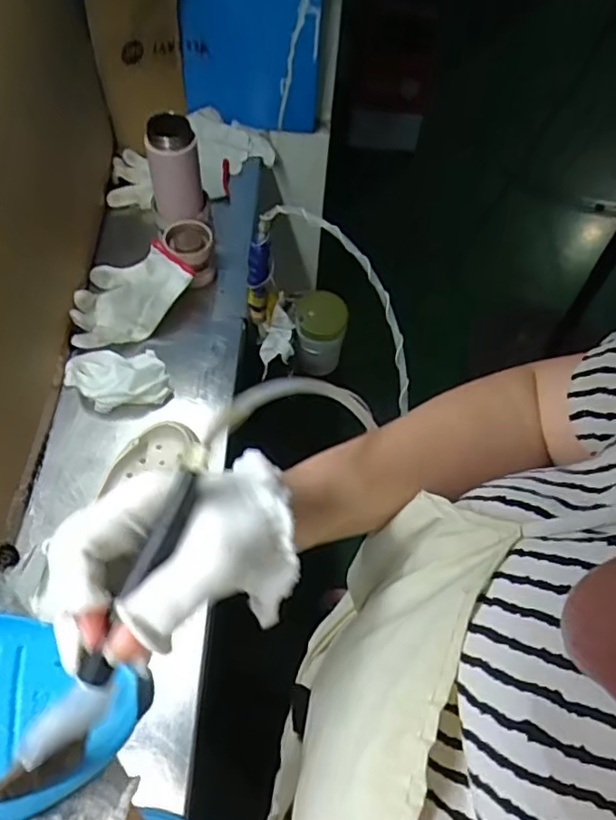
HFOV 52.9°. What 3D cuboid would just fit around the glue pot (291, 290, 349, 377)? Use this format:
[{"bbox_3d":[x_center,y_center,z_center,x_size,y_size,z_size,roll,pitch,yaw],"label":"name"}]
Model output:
[{"bbox_3d":[0.015,-0.114,0.921,0.076,0.111,0.076,0,59,0],"label":"glue pot"}]

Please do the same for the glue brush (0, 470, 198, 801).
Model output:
[{"bbox_3d":[-0.085,0.094,0.266,0.019,0.030,0.147,24,84,10],"label":"glue brush"}]

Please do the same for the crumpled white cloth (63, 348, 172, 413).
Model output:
[{"bbox_3d":[-0.235,-0.040,0.761,0.124,0.034,0.078,-11,60,-7],"label":"crumpled white cloth"}]

